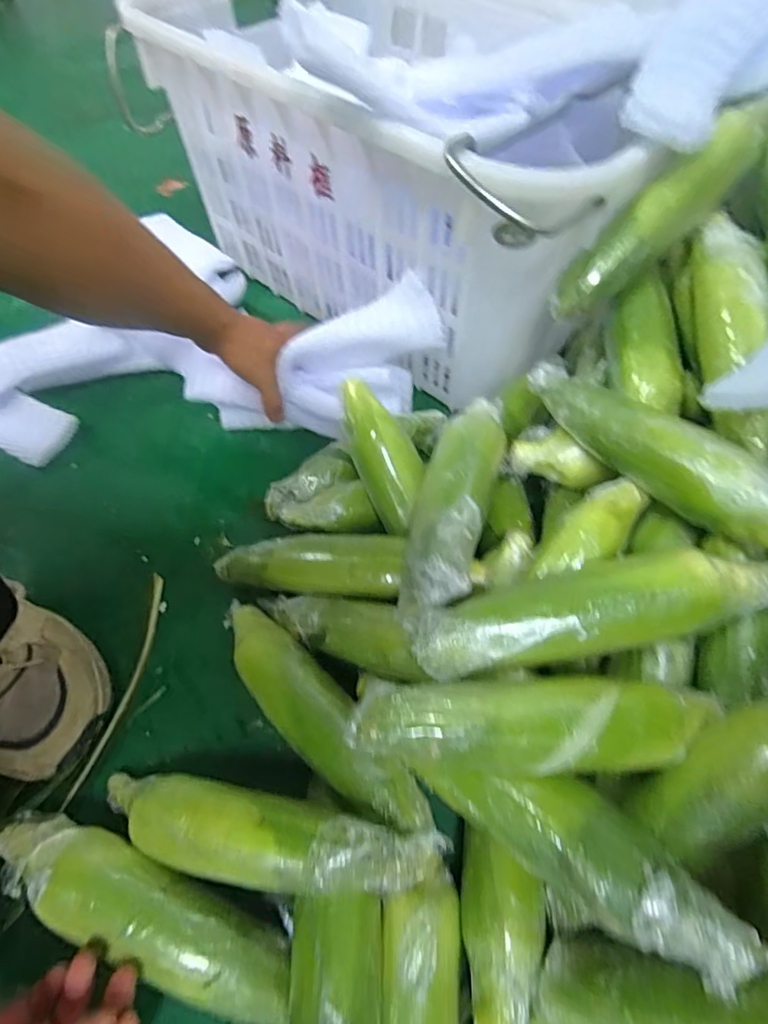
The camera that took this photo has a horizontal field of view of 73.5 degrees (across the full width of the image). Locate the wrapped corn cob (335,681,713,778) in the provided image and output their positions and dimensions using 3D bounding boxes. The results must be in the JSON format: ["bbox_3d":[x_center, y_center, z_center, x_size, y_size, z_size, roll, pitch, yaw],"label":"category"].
[{"bbox_3d":[0.095,0.132,0.314,0.225,0.054,0.049,1,56,-3],"label":"wrapped corn cob"}]

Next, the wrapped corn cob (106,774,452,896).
[{"bbox_3d":[-0.092,0.214,0.339,0.255,0.039,0.053,-2,54,20],"label":"wrapped corn cob"}]

